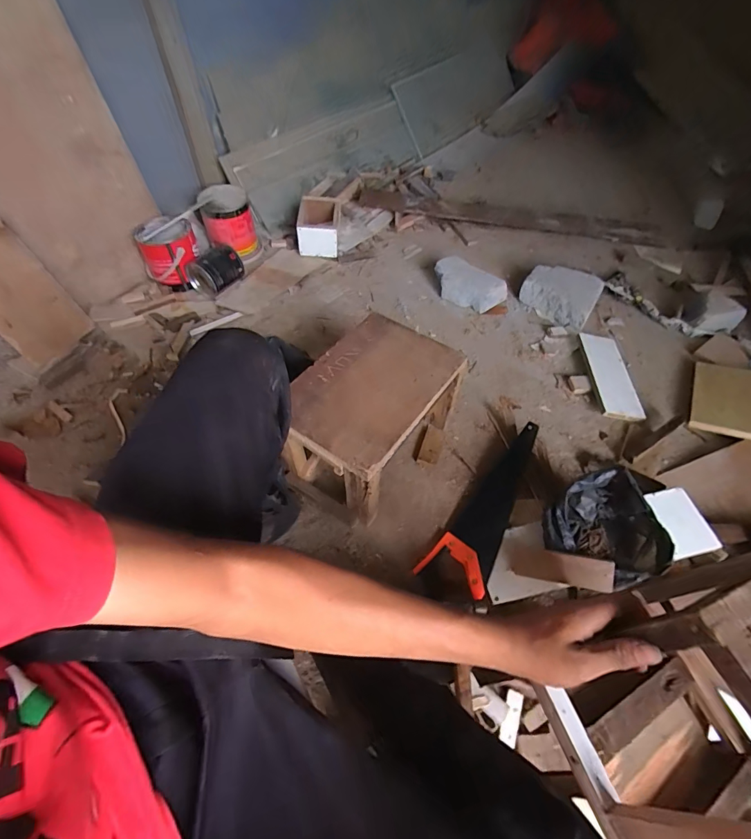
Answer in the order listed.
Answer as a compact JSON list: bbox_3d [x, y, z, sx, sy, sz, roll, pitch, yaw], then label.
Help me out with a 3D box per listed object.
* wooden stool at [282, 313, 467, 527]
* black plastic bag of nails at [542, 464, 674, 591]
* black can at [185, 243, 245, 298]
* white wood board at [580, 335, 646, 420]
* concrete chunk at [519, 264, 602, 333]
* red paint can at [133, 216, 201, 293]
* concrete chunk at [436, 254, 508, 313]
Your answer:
[{"bbox_3d":[-0.007,0.012,0.816,0.230,0.242,0.323,25,59,19],"label":"wooden stool"},{"bbox_3d":[0.388,0.195,0.695,0.161,0.105,0.179,-23,56,-17],"label":"black plastic bag of nails"},{"bbox_3d":[-0.465,-0.439,1.197,0.097,0.114,0.141,32,61,23],"label":"black can"},{"bbox_3d":[0.583,-0.110,1.015,0.100,0.017,0.274,2,54,4],"label":"white wood board"},{"bbox_3d":[0.539,-0.367,1.186,0.209,0.064,0.187,33,62,23],"label":"concrete chunk"},{"bbox_3d":[-0.603,-0.487,1.204,0.165,0.148,0.136,0,52,-1],"label":"red paint can"},{"bbox_3d":[0.267,-0.387,1.197,0.219,0.090,0.086,23,58,17],"label":"concrete chunk"}]

